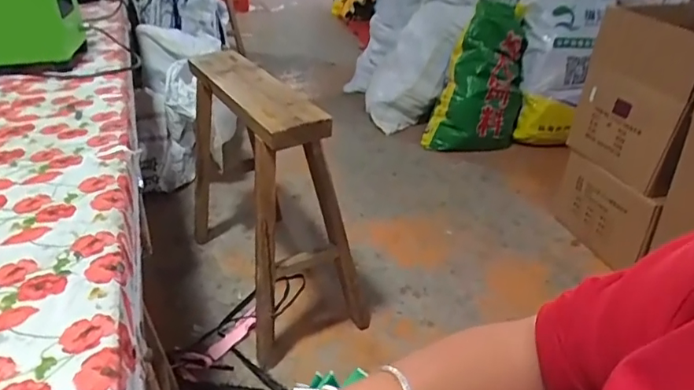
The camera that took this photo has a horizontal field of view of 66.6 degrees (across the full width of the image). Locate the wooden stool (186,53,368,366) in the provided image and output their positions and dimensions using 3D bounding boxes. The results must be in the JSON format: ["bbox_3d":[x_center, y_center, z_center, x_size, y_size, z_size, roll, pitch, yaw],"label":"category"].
[{"bbox_3d":[-0.230,-0.032,1.493,0.325,0.672,0.659,-15,34,-25],"label":"wooden stool"}]

